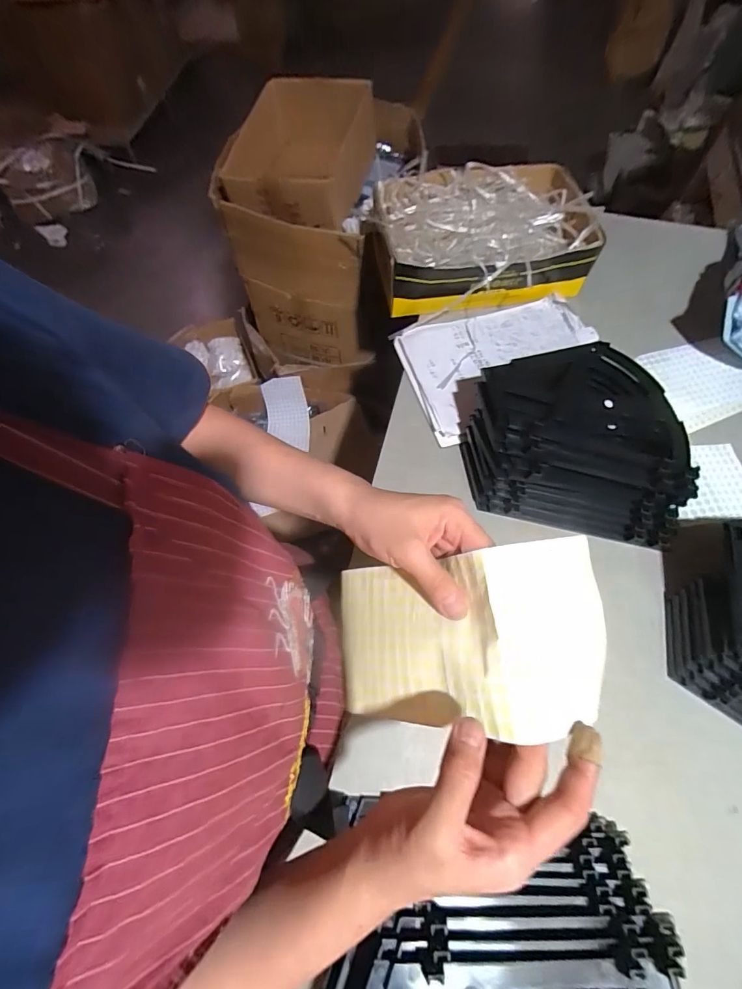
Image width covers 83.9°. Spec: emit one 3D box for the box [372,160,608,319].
[{"bbox_3d":[0.191,-0.448,0.726,0.342,0.103,0.250,-9,65,-3],"label":"box"}]

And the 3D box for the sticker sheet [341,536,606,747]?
[{"bbox_3d":[0.063,0.112,0.334,0.063,0.219,0.135,15,63,-42],"label":"sticker sheet"}]

